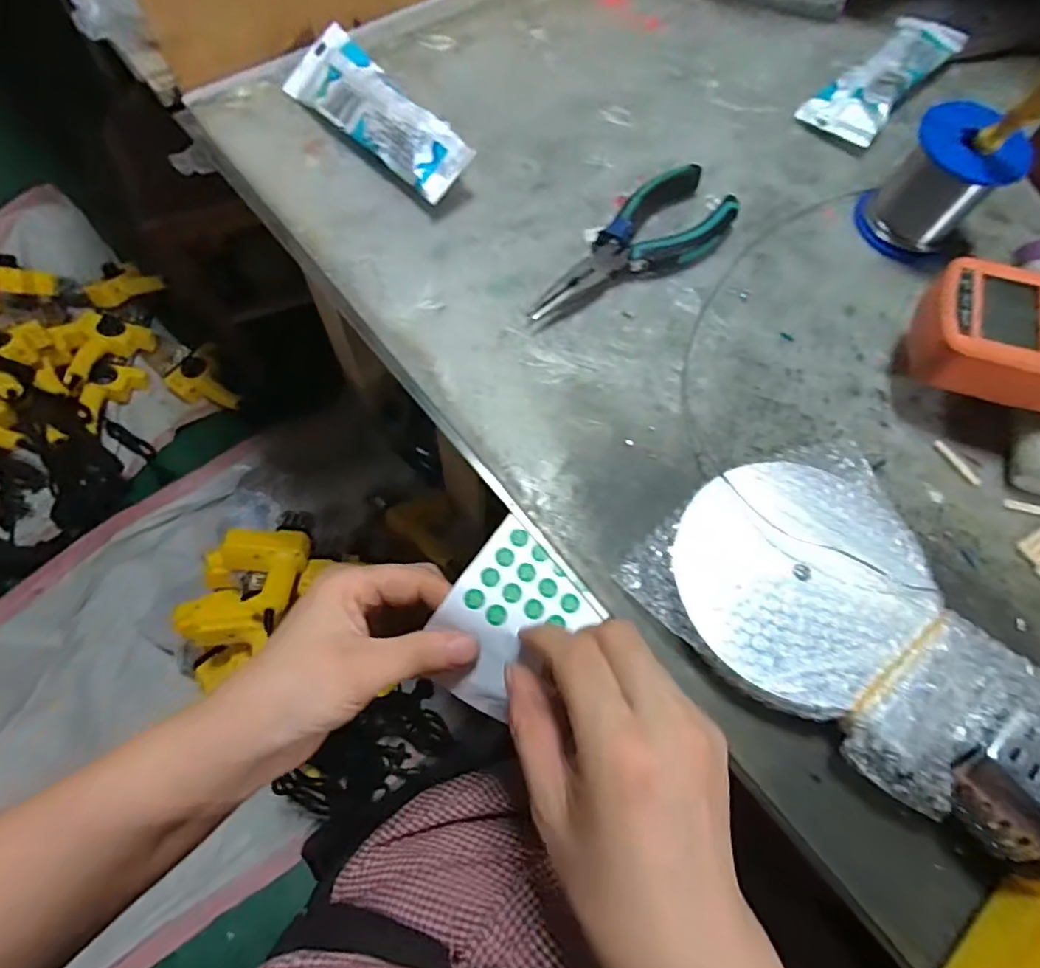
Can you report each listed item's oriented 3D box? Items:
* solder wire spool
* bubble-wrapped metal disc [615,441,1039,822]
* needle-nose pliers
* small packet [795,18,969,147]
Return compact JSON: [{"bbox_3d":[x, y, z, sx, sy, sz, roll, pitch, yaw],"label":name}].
[{"bbox_3d":[0.265,-0.189,0.355,0.064,0.072,0.064,1,68,-3],"label":"solder wire spool"},{"bbox_3d":[0.152,0.045,0.256,0.140,0.034,0.157,-42,76,-17],"label":"bubble-wrapped metal disc"},{"bbox_3d":[0.066,-0.148,0.345,0.153,0.017,0.054,-32,73,-14],"label":"needle-nose pliers"},{"bbox_3d":[0.278,-0.311,0.423,0.053,0.014,0.164,41,72,13],"label":"small packet"}]

